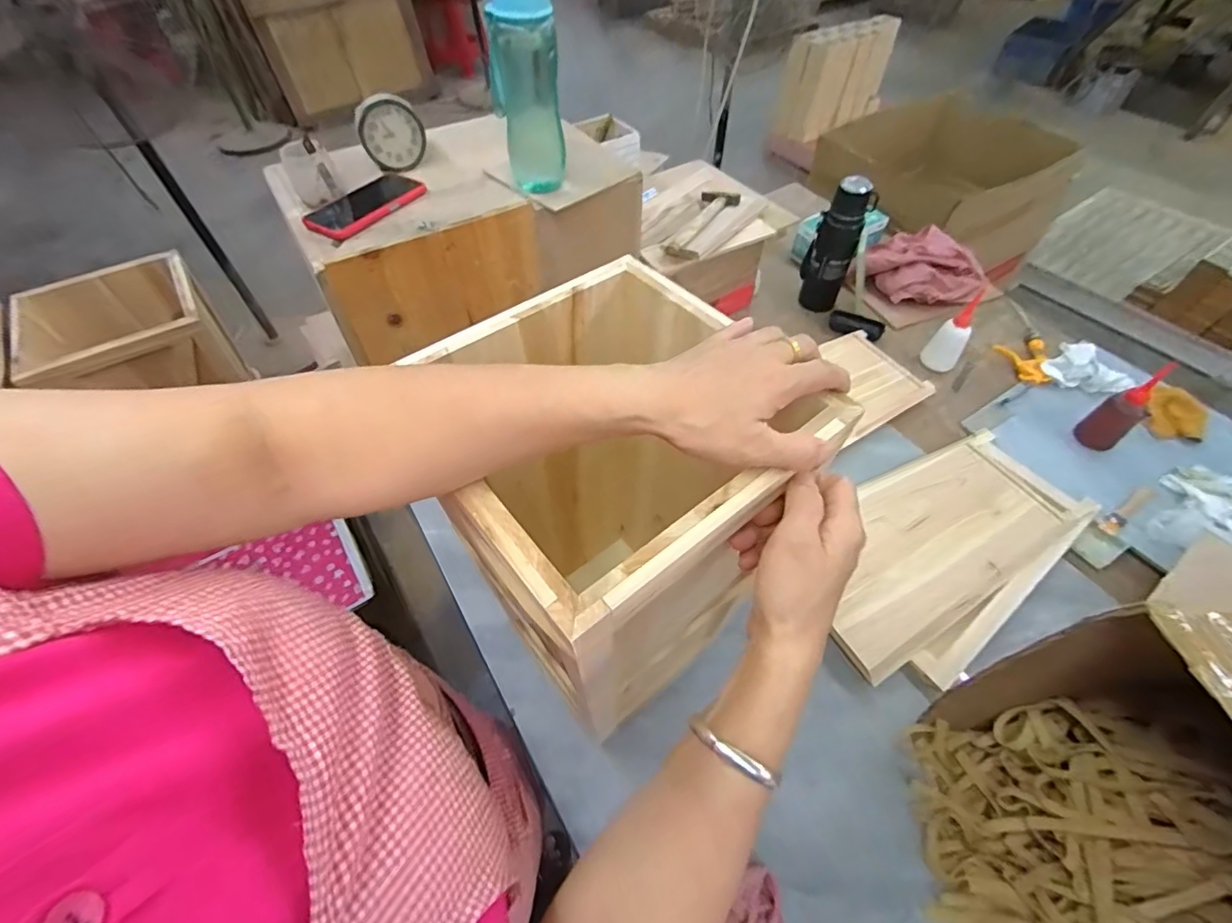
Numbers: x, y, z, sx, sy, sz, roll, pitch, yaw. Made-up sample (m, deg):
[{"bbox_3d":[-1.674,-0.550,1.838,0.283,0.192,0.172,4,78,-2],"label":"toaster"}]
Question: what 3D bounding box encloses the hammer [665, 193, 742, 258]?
[{"bbox_3d":[0.163,-0.434,0.960,0.073,0.031,0.246,18,55,14],"label":"hammer"}]

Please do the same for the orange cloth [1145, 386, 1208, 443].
[{"bbox_3d":[1.008,-0.084,0.947,0.071,0.034,0.107,17,55,14],"label":"orange cloth"}]

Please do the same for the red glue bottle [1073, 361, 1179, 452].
[{"bbox_3d":[0.850,-0.091,0.889,0.054,0.149,0.058,19,55,15],"label":"red glue bottle"}]

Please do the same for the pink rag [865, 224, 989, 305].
[{"bbox_3d":[0.686,-0.415,1.176,0.182,0.098,0.213,-33,59,-22],"label":"pink rag"}]

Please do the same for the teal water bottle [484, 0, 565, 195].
[{"bbox_3d":[-0.120,-0.493,0.704,0.086,0.241,0.062,-6,53,-3],"label":"teal water bottle"}]

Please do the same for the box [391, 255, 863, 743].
[{"bbox_3d":[-0.006,0.032,0.482,0.252,0.263,0.251,-34,59,-22],"label":"box"}]

